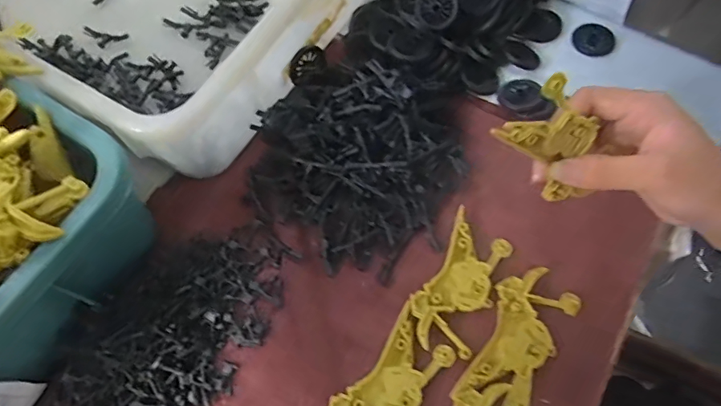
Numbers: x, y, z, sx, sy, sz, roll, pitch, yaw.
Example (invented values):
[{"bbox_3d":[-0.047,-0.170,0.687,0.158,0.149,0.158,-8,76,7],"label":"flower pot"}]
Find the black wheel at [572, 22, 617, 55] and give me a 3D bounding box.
[{"bbox_3d":[0.218,-0.153,0.444,0.038,0.006,0.038,0,64,-1],"label":"black wheel"}]

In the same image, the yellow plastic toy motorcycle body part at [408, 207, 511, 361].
[{"bbox_3d":[0.072,0.056,0.341,0.048,0.010,0.100,27,67,14],"label":"yellow plastic toy motorcycle body part"}]

